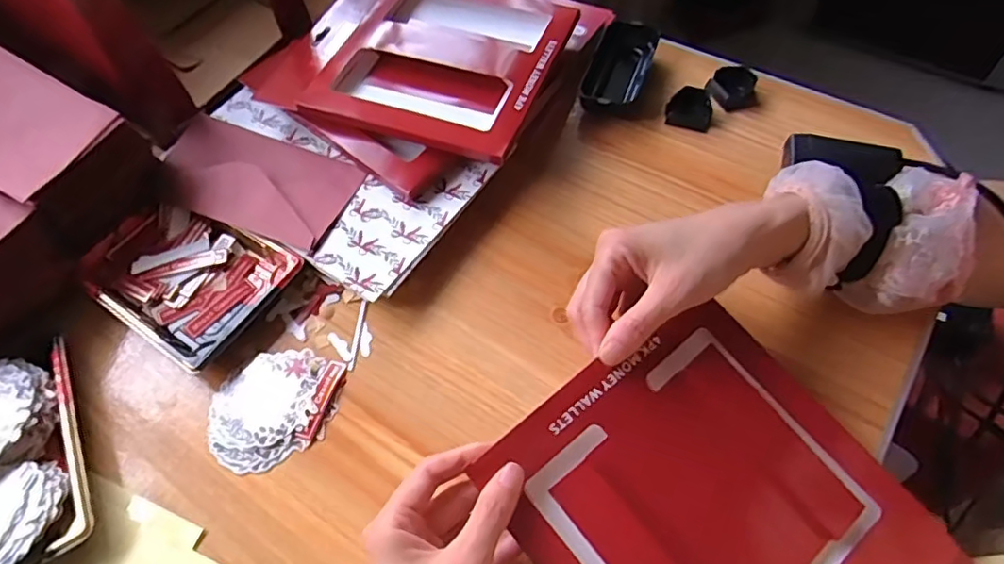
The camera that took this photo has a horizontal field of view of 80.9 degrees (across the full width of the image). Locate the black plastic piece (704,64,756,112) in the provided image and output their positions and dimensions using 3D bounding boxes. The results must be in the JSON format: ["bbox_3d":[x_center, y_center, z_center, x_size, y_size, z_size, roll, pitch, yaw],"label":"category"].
[{"bbox_3d":[0.209,-0.175,0.528,0.038,0.021,0.039,-2,59,3],"label":"black plastic piece"}]

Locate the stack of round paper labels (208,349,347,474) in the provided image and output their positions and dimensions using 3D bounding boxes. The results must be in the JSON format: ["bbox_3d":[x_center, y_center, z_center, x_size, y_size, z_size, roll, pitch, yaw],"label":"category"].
[{"bbox_3d":[-0.160,0.088,0.415,0.091,0.005,0.084,-5,59,2],"label":"stack of round paper labels"}]

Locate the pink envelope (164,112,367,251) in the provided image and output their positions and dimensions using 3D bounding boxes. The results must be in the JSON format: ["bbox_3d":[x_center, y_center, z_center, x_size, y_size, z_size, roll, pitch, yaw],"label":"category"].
[{"bbox_3d":[-0.209,-0.088,0.491,0.173,0.013,0.088,21,60,15],"label":"pink envelope"}]

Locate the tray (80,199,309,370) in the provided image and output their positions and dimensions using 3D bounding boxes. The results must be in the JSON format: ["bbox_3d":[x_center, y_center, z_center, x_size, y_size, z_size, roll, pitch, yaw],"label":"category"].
[{"bbox_3d":[-0.252,-0.010,0.467,0.157,0.020,0.109,29,66,20],"label":"tray"}]

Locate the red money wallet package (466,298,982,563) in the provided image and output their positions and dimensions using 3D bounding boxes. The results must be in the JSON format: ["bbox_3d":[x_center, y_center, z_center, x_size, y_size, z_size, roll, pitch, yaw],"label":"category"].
[{"bbox_3d":[0.131,0.140,0.332,0.192,0.011,0.238,-36,76,-19],"label":"red money wallet package"}]

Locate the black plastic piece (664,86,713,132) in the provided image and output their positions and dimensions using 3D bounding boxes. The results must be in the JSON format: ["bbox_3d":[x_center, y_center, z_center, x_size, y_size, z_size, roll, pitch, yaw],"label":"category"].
[{"bbox_3d":[0.165,-0.152,0.516,0.039,0.018,0.032,15,62,13],"label":"black plastic piece"}]

